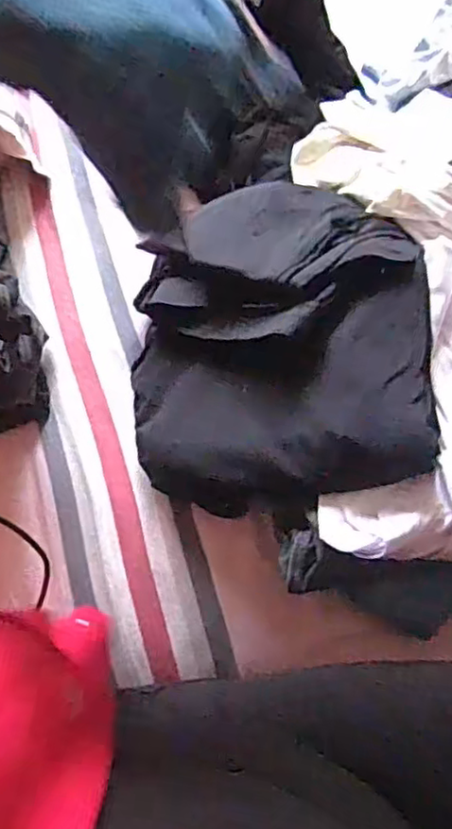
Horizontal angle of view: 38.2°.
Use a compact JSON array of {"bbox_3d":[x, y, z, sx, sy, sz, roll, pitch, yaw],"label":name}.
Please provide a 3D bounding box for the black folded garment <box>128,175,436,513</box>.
[{"bbox_3d":[0.042,-0.077,0.598,0.274,0.079,0.316,-8,70,19],"label":"black folded garment"}]

